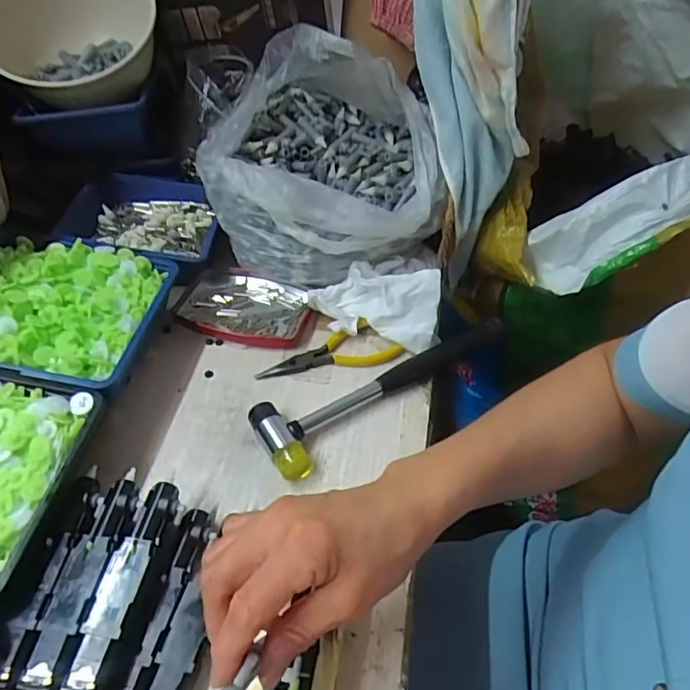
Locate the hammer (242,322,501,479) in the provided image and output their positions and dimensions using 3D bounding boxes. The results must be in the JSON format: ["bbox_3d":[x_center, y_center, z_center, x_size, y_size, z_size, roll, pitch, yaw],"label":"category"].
[{"bbox_3d":[0.031,0.025,0.435,0.222,0.023,0.064,-29,53,-23],"label":"hammer"}]

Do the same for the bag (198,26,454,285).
[{"bbox_3d":[-0.028,-0.175,0.518,0.213,0.169,0.218,-9,48,-7],"label":"bag"}]

